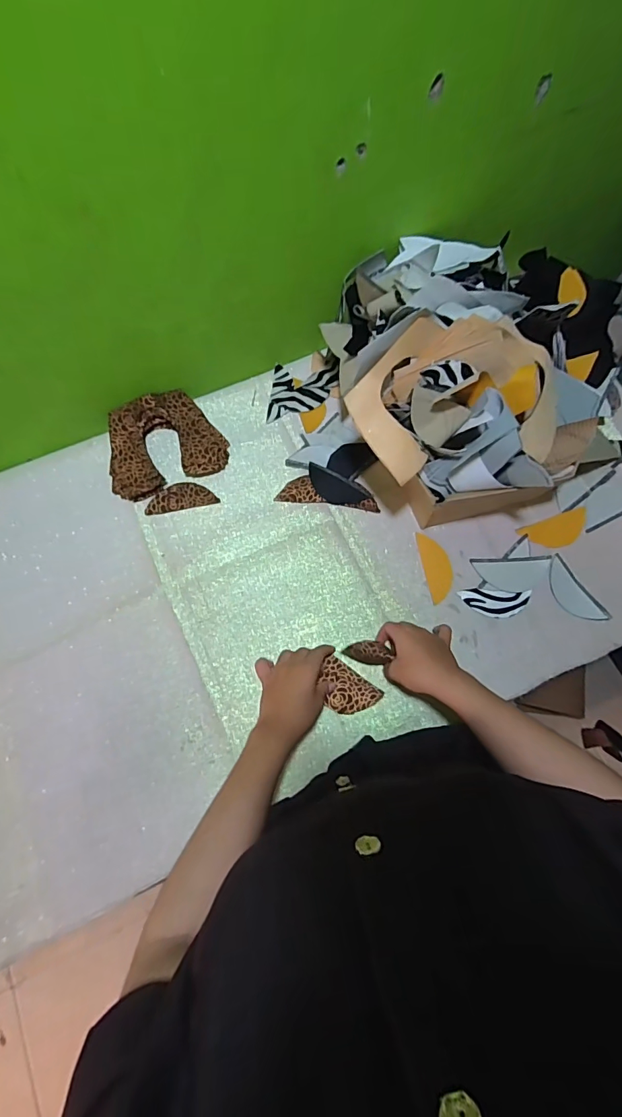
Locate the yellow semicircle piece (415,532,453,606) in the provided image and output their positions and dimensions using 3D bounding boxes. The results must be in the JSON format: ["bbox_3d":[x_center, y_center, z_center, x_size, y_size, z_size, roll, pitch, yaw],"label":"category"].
[{"bbox_3d":[0.183,0.010,0.636,0.039,0.004,0.102,-11,73,-4],"label":"yellow semicircle piece"}]

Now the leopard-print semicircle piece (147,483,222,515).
[{"bbox_3d":[-0.194,-0.093,0.662,0.104,0.005,0.041,-12,73,-4],"label":"leopard-print semicircle piece"}]

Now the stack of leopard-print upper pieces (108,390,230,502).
[{"bbox_3d":[-0.224,-0.174,0.666,0.173,0.044,0.138,-20,74,-6],"label":"stack of leopard-print upper pieces"}]

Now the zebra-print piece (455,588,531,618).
[{"bbox_3d":[0.260,0.063,0.620,0.098,0.004,0.039,3,73,1],"label":"zebra-print piece"}]

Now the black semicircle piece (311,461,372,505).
[{"bbox_3d":[0.037,-0.105,0.663,0.102,0.009,0.042,29,75,8],"label":"black semicircle piece"}]

